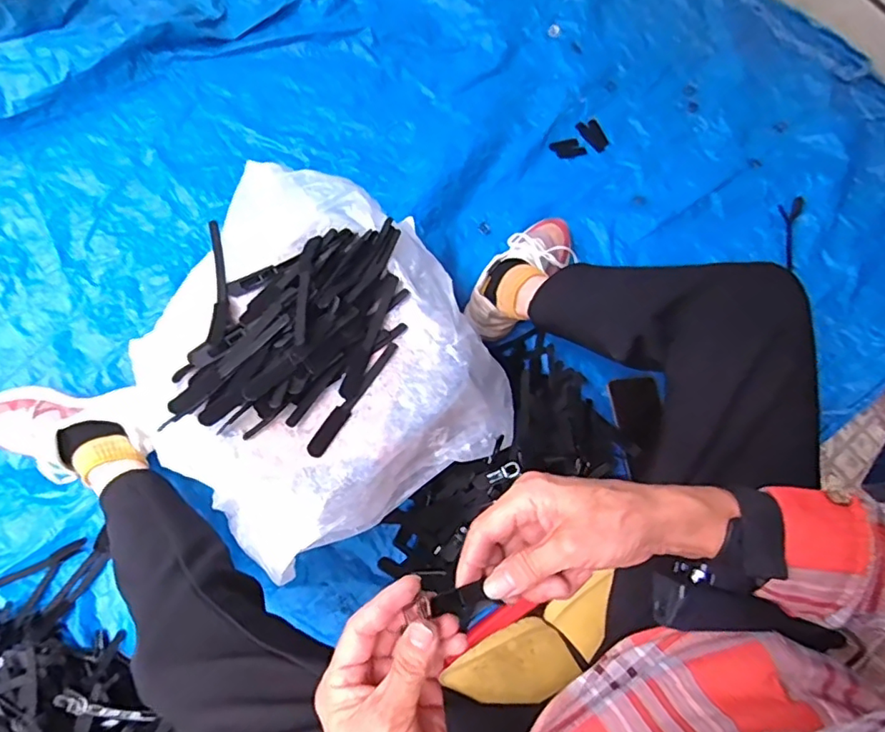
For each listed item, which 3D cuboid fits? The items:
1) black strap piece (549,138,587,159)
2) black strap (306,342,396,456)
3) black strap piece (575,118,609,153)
[{"bbox_3d":[0.228,-0.396,1.004,0.063,0.010,0.040,-12,72,-7],"label":"black strap piece"},{"bbox_3d":[-0.093,0.032,0.573,0.018,0.005,0.142,31,73,8],"label":"black strap"},{"bbox_3d":[0.280,-0.427,1.015,0.044,0.005,0.066,-39,85,-15],"label":"black strap piece"}]

